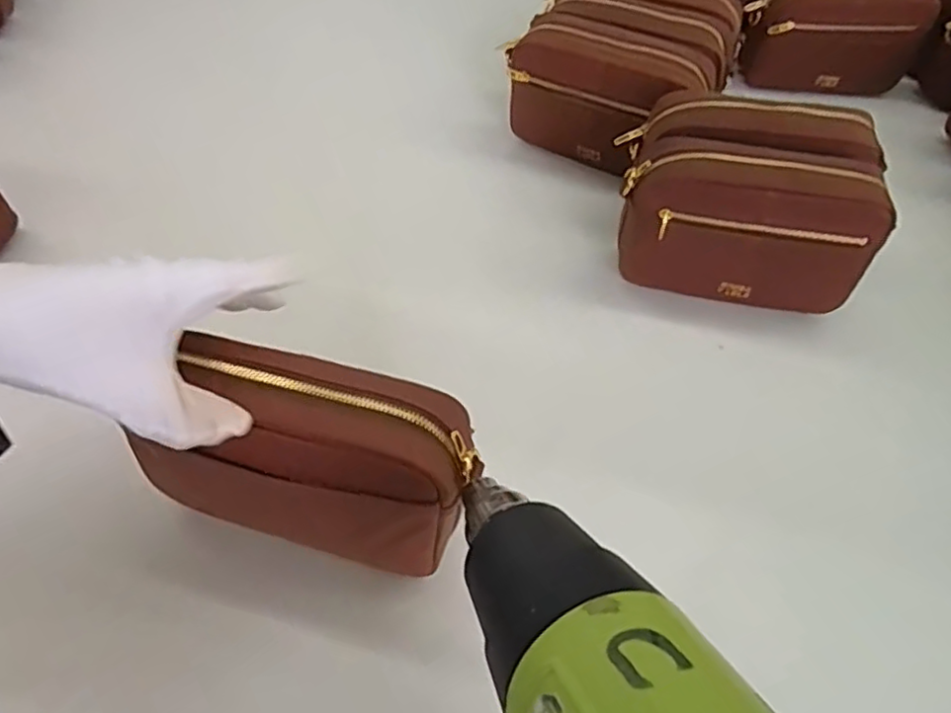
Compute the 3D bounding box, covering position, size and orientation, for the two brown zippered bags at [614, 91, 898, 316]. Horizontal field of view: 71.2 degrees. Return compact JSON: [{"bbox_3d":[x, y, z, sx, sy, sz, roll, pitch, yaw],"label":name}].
[{"bbox_3d":[0.222,-0.136,0.561,0.195,0.117,0.139,6,51,0],"label":"two brown zippered bags"}]

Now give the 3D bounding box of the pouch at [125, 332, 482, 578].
[{"bbox_3d":[-0.090,0.055,0.369,0.172,0.091,0.075,14,52,6],"label":"pouch"}]

